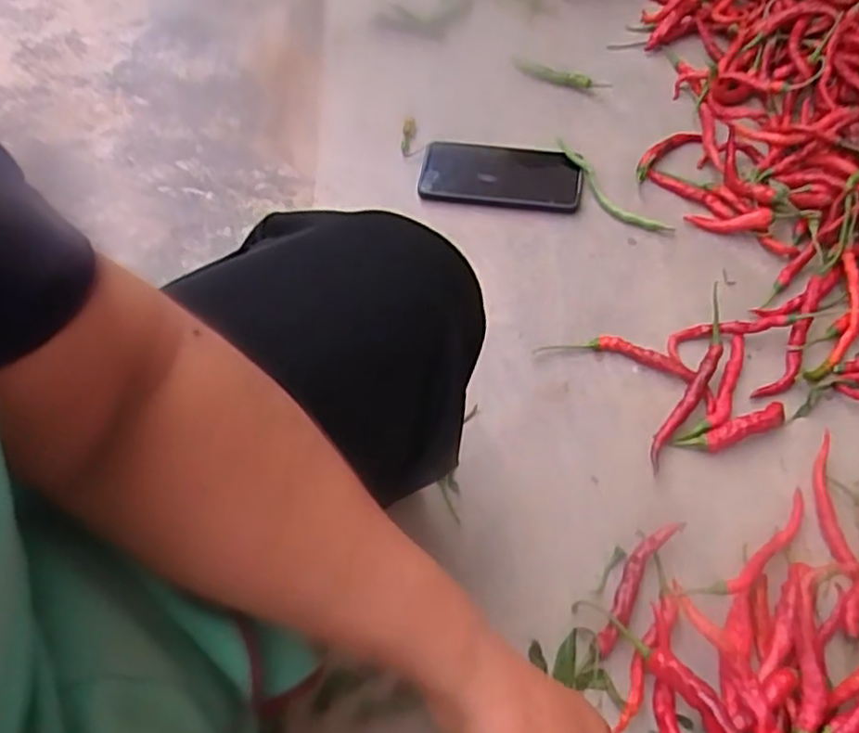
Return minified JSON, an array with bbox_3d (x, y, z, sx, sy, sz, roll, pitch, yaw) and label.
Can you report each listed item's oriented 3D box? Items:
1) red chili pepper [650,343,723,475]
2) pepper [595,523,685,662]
[{"bbox_3d":[0.207,0.031,0.580,0.014,0.025,0.118,32,63,18],"label":"red chili pepper"},{"bbox_3d":[0.145,0.153,0.509,0.019,0.013,0.110,32,63,18],"label":"pepper"}]

